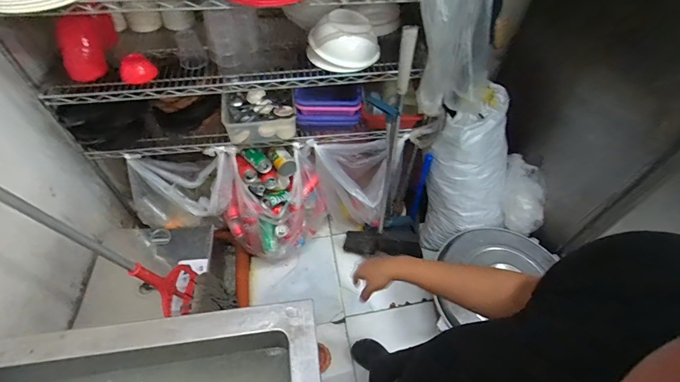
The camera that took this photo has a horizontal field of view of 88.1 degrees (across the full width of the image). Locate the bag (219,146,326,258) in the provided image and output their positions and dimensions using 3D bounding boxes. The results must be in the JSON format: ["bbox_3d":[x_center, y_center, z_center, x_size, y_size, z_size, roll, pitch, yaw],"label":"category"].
[{"bbox_3d":[-0.263,0.024,1.356,0.300,0.365,0.357,33,58,22],"label":"bag"}]

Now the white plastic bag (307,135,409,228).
[{"bbox_3d":[0.084,-0.012,1.439,0.354,0.437,0.125,-6,53,-7],"label":"white plastic bag"}]

